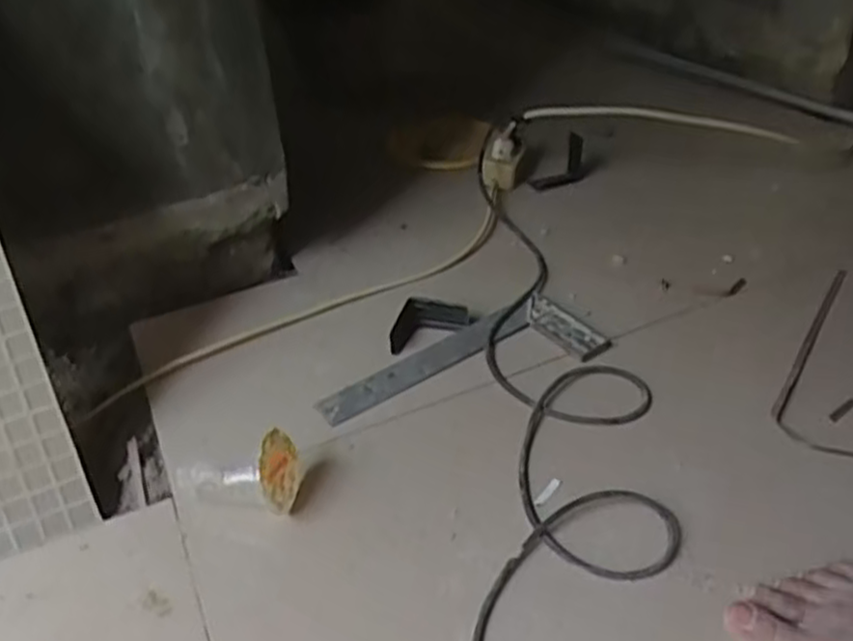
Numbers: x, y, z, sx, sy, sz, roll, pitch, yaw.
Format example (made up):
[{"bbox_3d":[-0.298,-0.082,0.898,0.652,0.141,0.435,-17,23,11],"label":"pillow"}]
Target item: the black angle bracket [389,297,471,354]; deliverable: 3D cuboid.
[{"bbox_3d":[0.004,0.007,0.881,0.073,0.023,0.081,8,39,15],"label":"black angle bracket"}]

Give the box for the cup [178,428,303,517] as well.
[{"bbox_3d":[-0.172,0.138,0.716,0.100,0.073,0.064,-5,34,26],"label":"cup"}]

